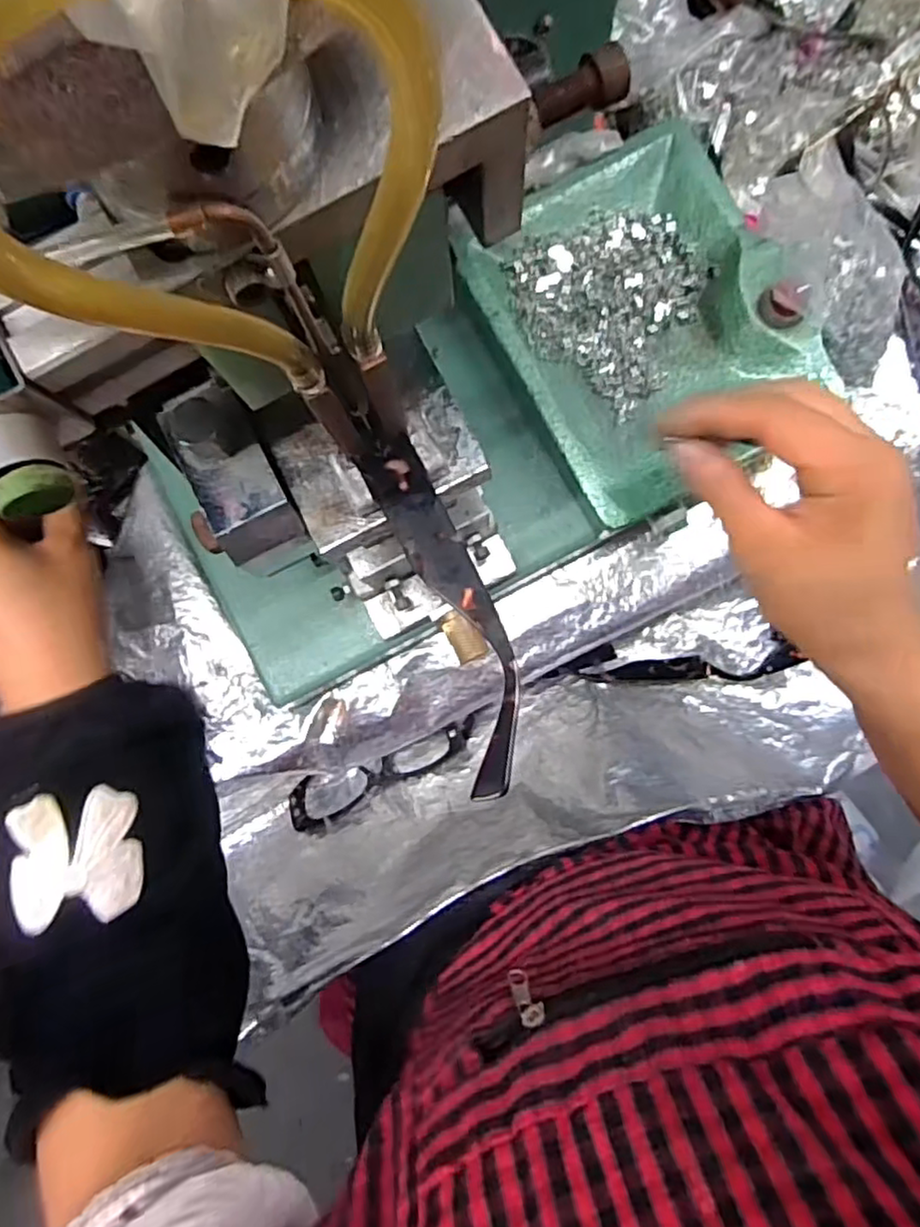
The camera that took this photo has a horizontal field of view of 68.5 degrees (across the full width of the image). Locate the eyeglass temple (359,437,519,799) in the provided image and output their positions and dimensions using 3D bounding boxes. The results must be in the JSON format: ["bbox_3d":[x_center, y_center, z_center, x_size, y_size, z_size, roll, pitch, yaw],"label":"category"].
[{"bbox_3d":[-0.003,-0.004,0.237,0.026,0.009,0.130,-21,73,1],"label":"eyeglass temple"}]

